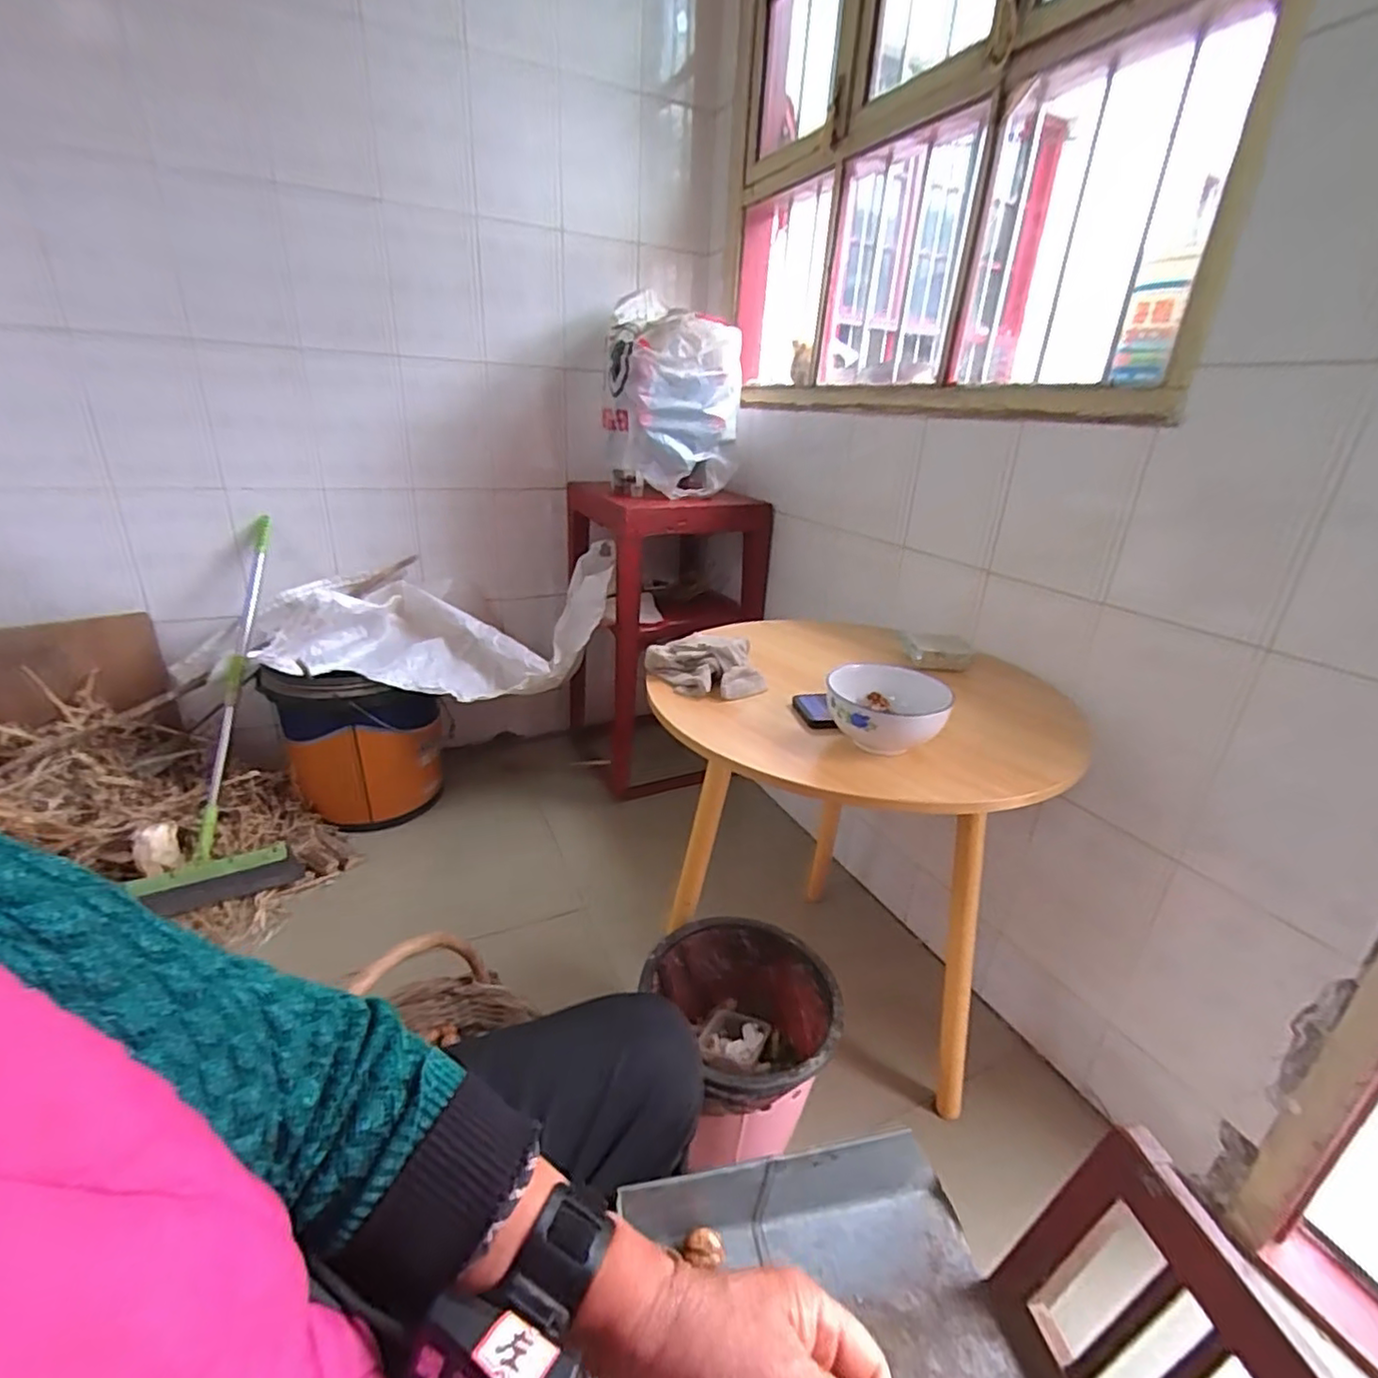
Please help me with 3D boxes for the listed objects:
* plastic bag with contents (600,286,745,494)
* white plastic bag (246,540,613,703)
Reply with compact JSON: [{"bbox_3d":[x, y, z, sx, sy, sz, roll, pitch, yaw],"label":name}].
[{"bbox_3d":[-0.039,-0.674,1.556,0.319,0.382,0.262,1,23,-6],"label":"plastic bag with contents"},{"bbox_3d":[-0.580,-0.153,1.549,0.815,0.242,0.323,-3,24,-16],"label":"white plastic bag"}]

